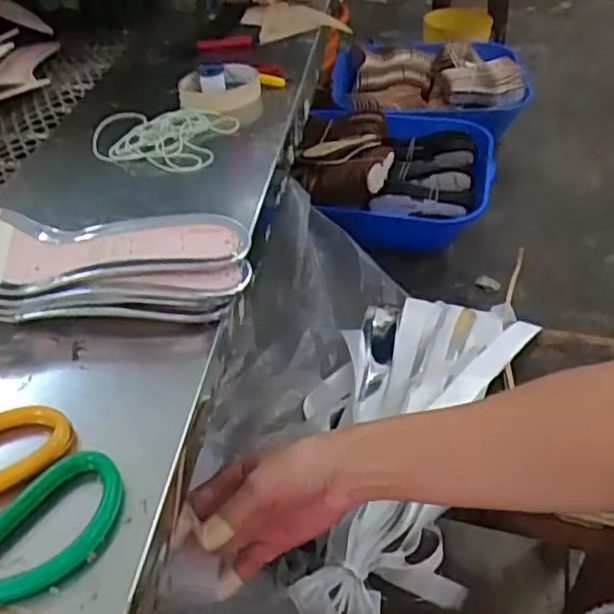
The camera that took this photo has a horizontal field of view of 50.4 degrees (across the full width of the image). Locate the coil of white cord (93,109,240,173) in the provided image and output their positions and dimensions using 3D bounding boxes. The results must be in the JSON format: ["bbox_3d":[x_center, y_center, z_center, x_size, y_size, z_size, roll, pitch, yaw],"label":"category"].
[{"bbox_3d":[-0.141,-0.164,0.611,0.138,0.016,0.103,11,43,15],"label":"coil of white cord"}]

